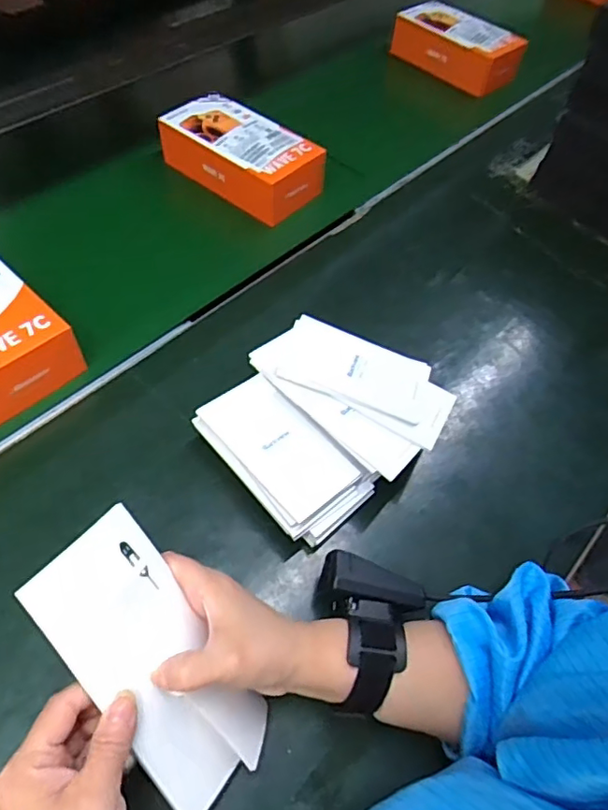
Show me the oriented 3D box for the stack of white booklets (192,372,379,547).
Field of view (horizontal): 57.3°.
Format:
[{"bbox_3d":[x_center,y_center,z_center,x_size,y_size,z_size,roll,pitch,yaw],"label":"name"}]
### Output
[{"bbox_3d":[-0.016,0.045,0.440,0.078,0.038,0.138,-37,72,-25],"label":"stack of white booklets"}]

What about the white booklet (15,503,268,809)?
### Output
[{"bbox_3d":[-0.082,0.144,0.315,0.164,0.015,0.074,58,42,-10],"label":"white booklet"}]

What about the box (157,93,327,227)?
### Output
[{"bbox_3d":[-0.073,-0.292,0.650,0.197,0.062,0.092,40,63,14],"label":"box"}]

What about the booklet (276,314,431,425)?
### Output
[{"bbox_3d":[0.043,-0.029,0.461,0.120,0.011,0.059,20,65,4],"label":"booklet"}]

